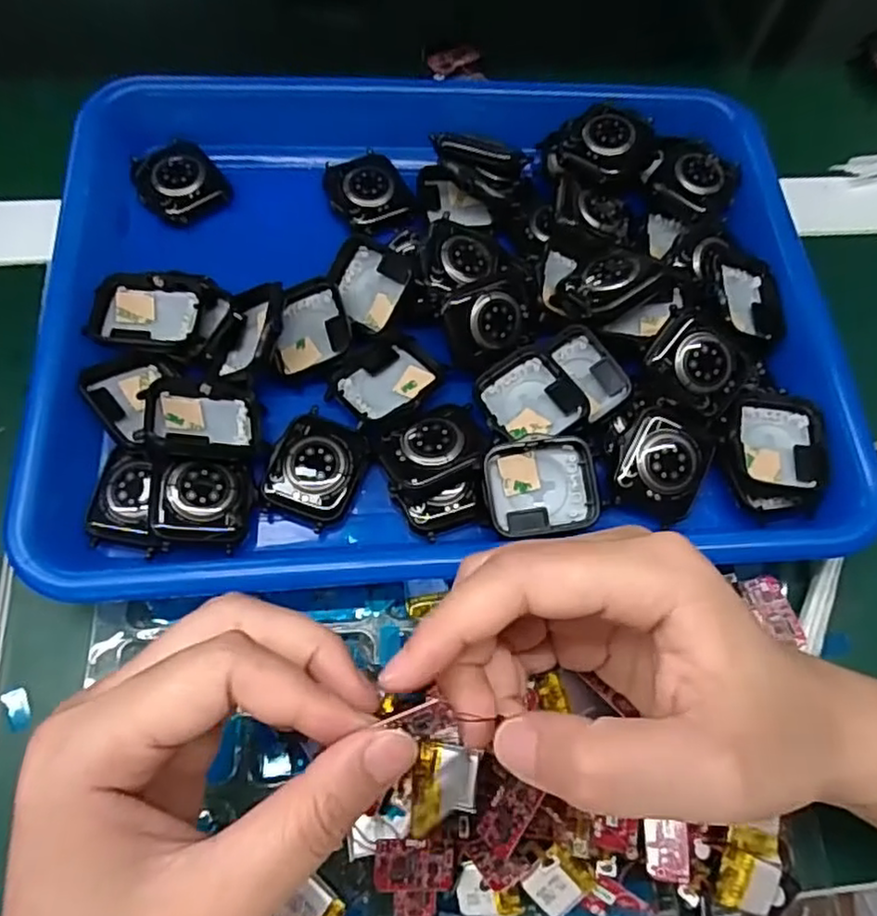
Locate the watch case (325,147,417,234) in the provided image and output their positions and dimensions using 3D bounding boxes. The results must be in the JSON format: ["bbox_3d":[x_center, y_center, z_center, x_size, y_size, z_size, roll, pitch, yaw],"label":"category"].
[{"bbox_3d":[-0.034,-0.130,0.318,0.036,0.007,0.043,-23,70,-12],"label":"watch case"}]

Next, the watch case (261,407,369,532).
[{"bbox_3d":[-0.049,0.004,0.262,0.034,0.009,0.043,16,67,4],"label":"watch case"}]

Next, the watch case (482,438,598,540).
[{"bbox_3d":[0.040,0.011,0.255,0.042,0.011,0.036,-6,78,-5],"label":"watch case"}]

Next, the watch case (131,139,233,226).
[{"bbox_3d":[-0.123,-0.132,0.312,0.038,0.013,0.043,-35,73,-16],"label":"watch case"}]

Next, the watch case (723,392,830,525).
[{"bbox_3d":[0.137,-0.002,0.273,0.040,0.013,0.053,8,66,0],"label":"watch case"}]

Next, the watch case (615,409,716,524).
[{"bbox_3d":[0.091,0.003,0.269,0.034,0.011,0.043,23,81,-2],"label":"watch case"}]

